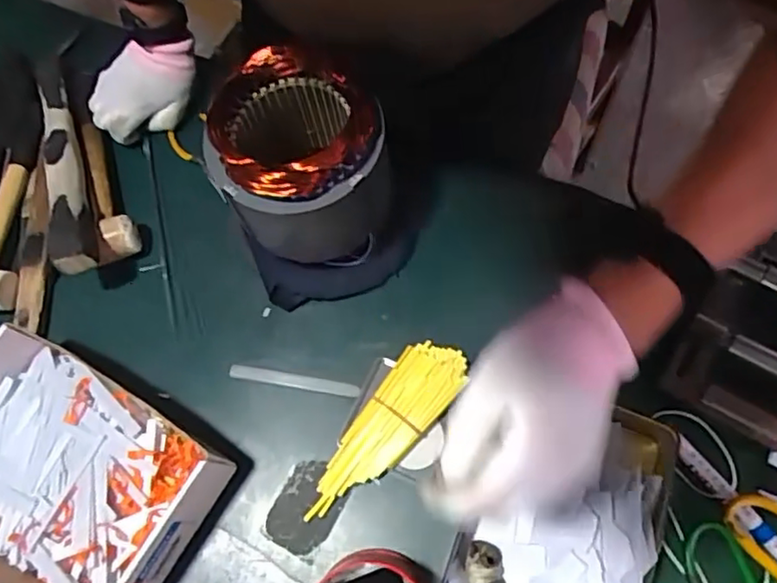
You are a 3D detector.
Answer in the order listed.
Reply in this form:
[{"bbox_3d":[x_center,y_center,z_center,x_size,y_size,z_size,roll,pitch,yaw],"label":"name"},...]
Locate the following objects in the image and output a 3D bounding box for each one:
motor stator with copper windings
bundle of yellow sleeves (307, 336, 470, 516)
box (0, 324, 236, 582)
[{"bbox_3d":[-0.092,-0.123,0.592,0.137,0.159,0.170,-38,72,-11],"label":"motor stator with copper windings"},{"bbox_3d":[-0.003,0.128,0.574,0.061,0.030,0.187,35,75,17],"label":"bundle of yellow sleeves"},{"bbox_3d":[-0.290,0.164,0.554,0.257,0.074,0.187,30,73,14],"label":"box"}]

